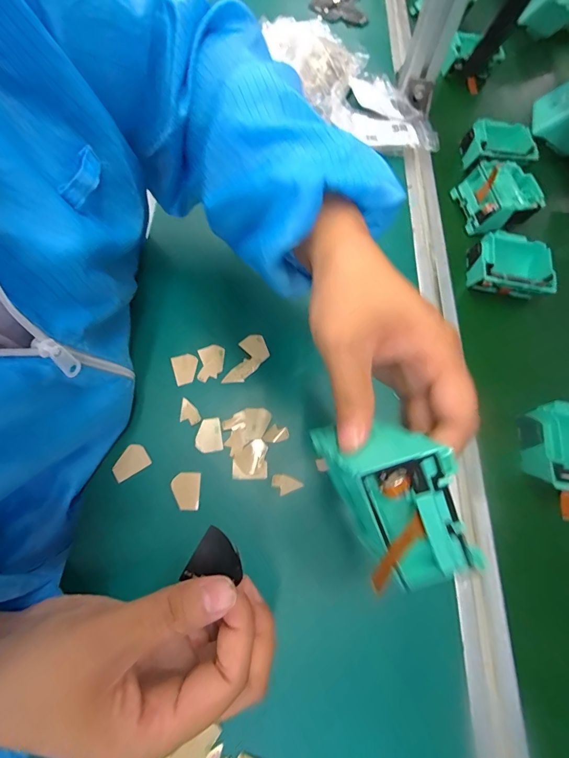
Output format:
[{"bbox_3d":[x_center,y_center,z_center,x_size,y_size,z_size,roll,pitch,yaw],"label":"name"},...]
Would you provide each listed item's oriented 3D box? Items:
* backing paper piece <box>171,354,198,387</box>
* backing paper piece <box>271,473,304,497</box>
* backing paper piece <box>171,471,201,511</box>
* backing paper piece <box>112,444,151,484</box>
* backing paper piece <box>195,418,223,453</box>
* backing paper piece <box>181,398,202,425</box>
[{"bbox_3d":[-0.093,-0.010,0.347,0.023,0.004,0.030,-16,68,-10],"label":"backing paper piece"},{"bbox_3d":[0.001,0.087,0.313,0.023,0.004,0.018,-22,69,-12],"label":"backing paper piece"},{"bbox_3d":[-0.082,0.092,0.305,0.023,0.004,0.030,0,66,-3],"label":"backing paper piece"},{"bbox_3d":[-0.131,0.070,0.311,0.030,0.004,0.022,-32,79,-19],"label":"backing paper piece"},{"bbox_3d":[-0.067,0.049,0.323,0.022,0.004,0.029,-8,67,-7],"label":"backing paper piece"},{"bbox_3d":[-0.087,0.029,0.331,0.017,0.004,0.027,-26,70,-14],"label":"backing paper piece"}]

